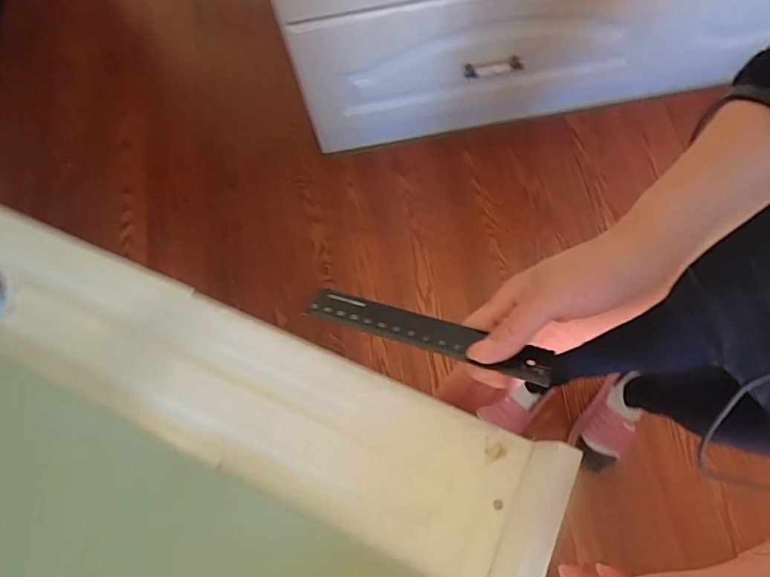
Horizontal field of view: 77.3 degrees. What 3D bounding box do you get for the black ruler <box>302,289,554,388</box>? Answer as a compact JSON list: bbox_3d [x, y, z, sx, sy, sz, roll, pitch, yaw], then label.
[{"bbox_3d":[0.024,0.027,0.302,0.156,0.004,0.024,15,57,18],"label":"black ruler"}]

